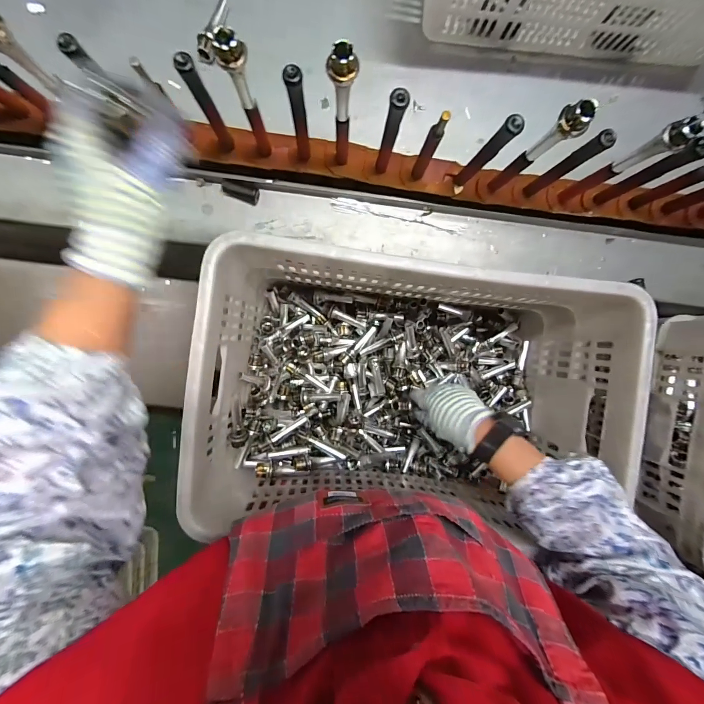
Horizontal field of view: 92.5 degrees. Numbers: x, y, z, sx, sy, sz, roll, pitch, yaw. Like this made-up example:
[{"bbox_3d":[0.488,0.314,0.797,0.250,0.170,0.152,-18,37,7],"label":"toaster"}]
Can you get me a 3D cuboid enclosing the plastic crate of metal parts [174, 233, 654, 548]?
[{"bbox_3d":[0.078,0.046,0.497,0.529,0.233,0.350,4,93,-5],"label":"plastic crate of metal parts"}]

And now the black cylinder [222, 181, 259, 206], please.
[{"bbox_3d":[-0.152,-0.217,0.458,0.049,0.016,0.018,17,89,-4],"label":"black cylinder"}]

